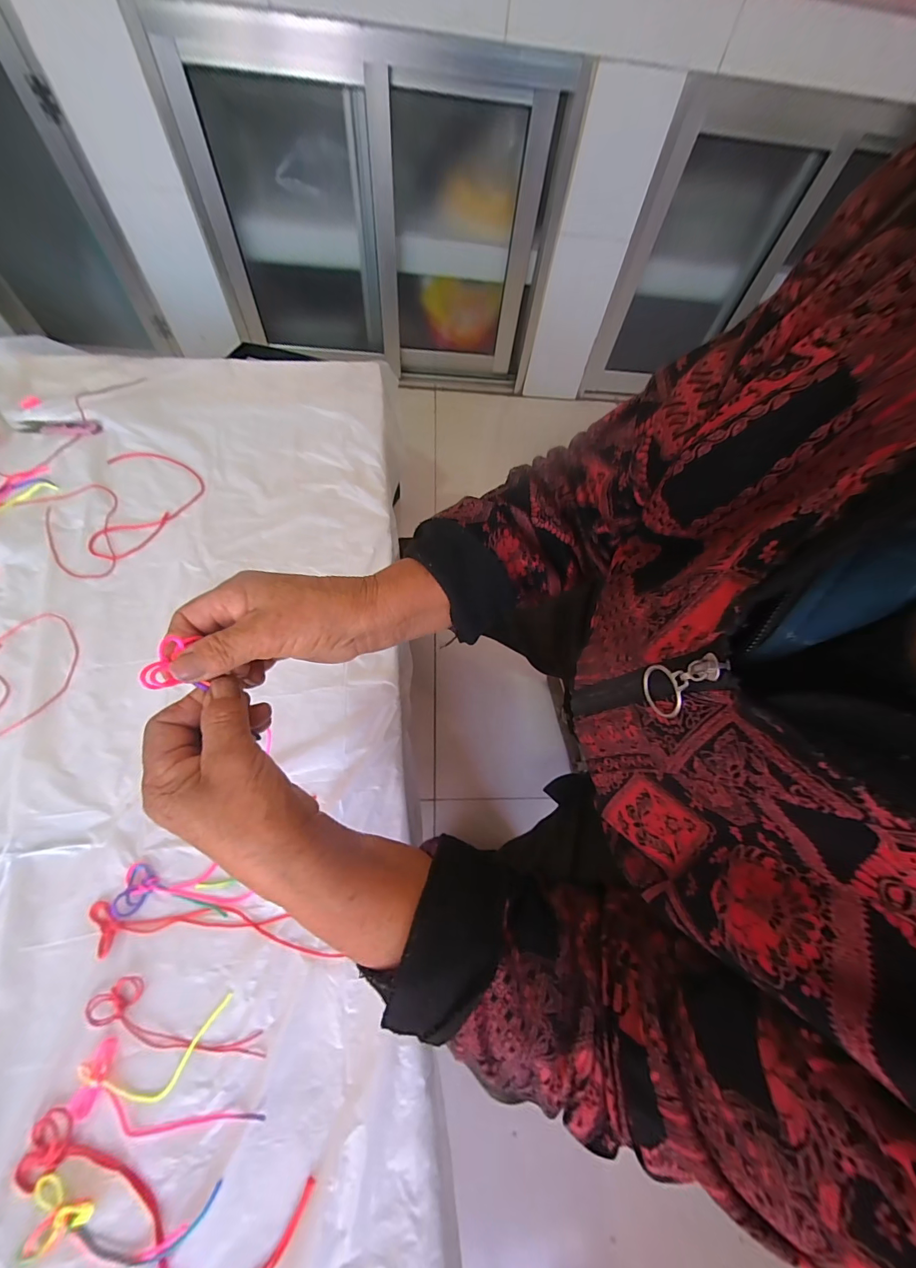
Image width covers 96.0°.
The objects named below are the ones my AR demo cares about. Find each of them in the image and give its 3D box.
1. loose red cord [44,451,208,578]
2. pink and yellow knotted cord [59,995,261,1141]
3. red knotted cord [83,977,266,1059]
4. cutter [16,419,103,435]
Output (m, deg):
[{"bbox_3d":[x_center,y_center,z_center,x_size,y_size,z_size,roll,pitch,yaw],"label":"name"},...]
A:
[{"bbox_3d":[-0.411,-0.156,0.497,0.133,0.006,0.184,30,64,8],"label":"loose red cord"},{"bbox_3d":[-0.201,0.304,0.290,0.123,0.005,0.068,-3,65,-5],"label":"pink and yellow knotted cord"},{"bbox_3d":[-0.205,0.285,0.299,0.132,0.006,0.031,18,65,5],"label":"red knotted cord"},{"bbox_3d":[-0.522,-0.271,0.543,0.102,0.005,0.028,-1,64,-4],"label":"cutter"}]

